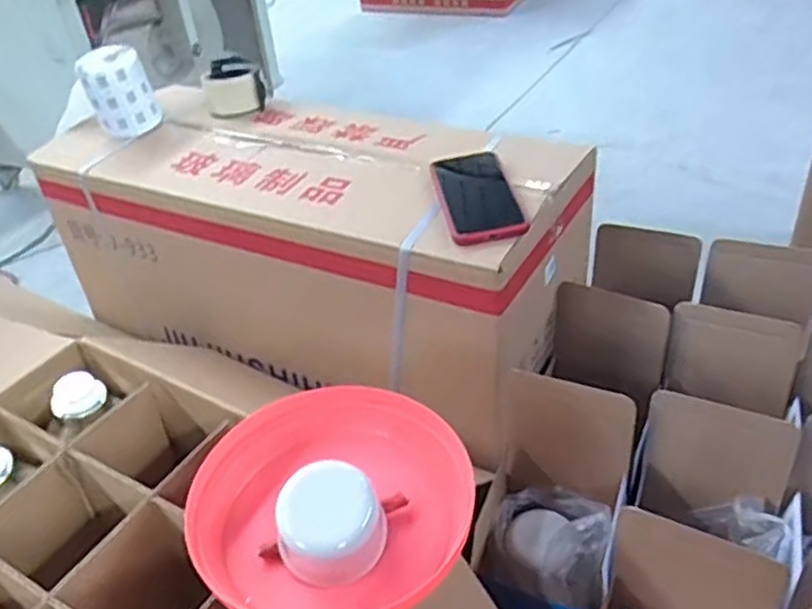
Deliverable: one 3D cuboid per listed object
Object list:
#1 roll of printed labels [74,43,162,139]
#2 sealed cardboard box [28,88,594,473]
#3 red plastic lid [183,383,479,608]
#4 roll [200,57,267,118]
[{"bbox_3d":[-0.403,-0.294,1.023,0.077,0.110,0.080,20,44,31],"label":"roll of printed labels"},{"bbox_3d":[-0.145,-0.087,1.008,0.722,0.261,0.300,13,40,23],"label":"sealed cardboard box"},{"bbox_3d":[-0.048,0.158,0.600,0.180,0.084,0.211,7,38,16],"label":"red plastic lid"},{"bbox_3d":[-0.254,-0.318,1.075,0.086,0.058,0.086,-14,37,-12],"label":"roll"}]

